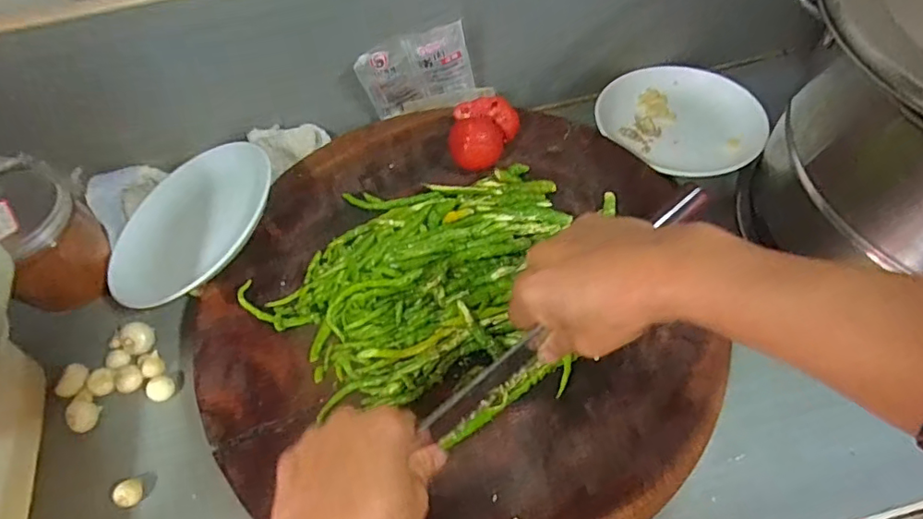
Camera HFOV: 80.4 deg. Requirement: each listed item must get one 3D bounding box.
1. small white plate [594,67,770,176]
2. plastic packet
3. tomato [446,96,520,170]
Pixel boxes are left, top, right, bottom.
[{"bbox_3d":[0.229,-0.148,0.575,0.165,0.022,0.131,27,63,20],"label":"small white plate"},{"bbox_3d":[-0.035,-0.175,0.527,0.120,0.100,0.019,-14,57,-4],"label":"plastic packet"},{"bbox_3d":[0.021,-0.120,0.521,0.064,0.041,0.073,5,58,8],"label":"tomato"}]

